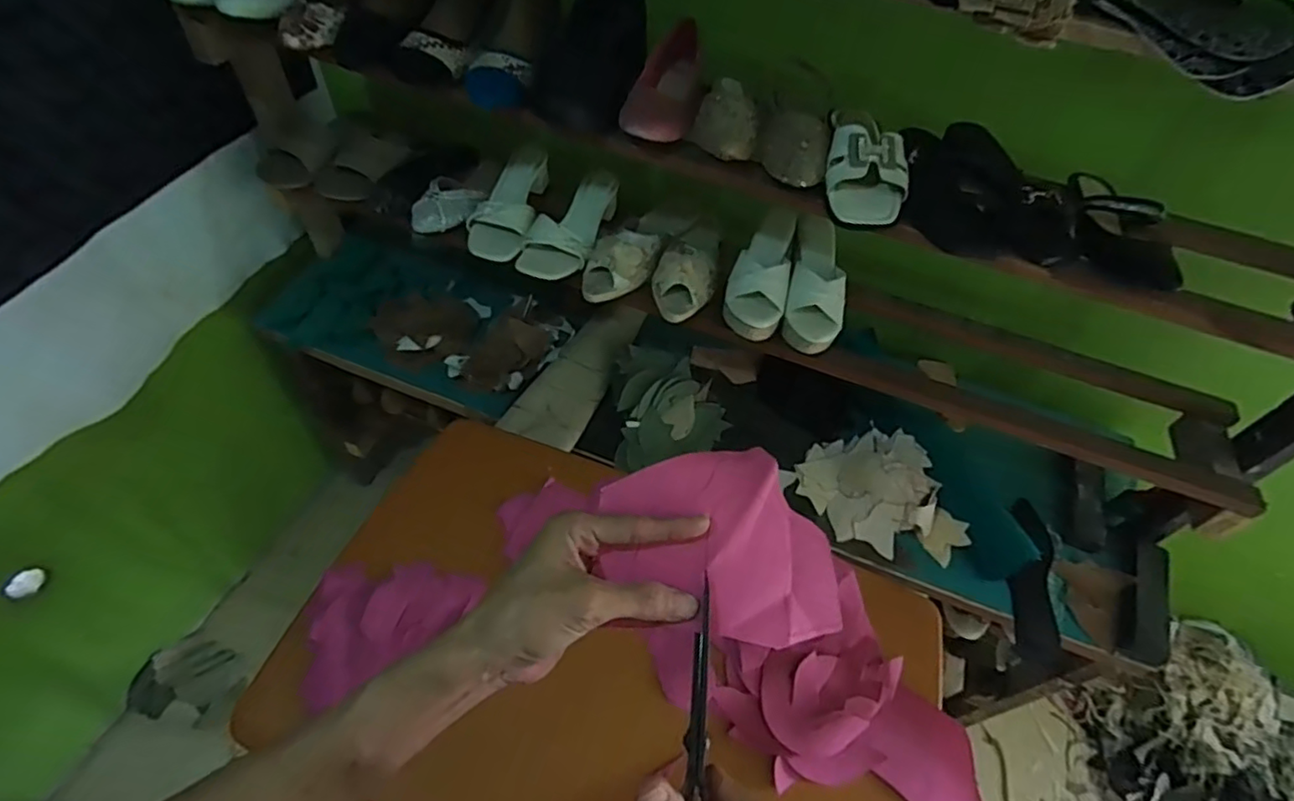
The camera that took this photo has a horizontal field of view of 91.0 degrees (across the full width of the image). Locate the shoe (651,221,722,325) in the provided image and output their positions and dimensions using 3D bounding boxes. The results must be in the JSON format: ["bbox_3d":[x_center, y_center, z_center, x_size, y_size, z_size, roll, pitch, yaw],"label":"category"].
[{"bbox_3d":[0.063,-0.217,0.946,0.089,0.060,0.235,11,52,2],"label":"shoe"}]

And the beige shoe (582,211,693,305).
[{"bbox_3d":[-0.015,-0.240,0.951,0.087,0.055,0.245,25,54,13],"label":"beige shoe"}]

